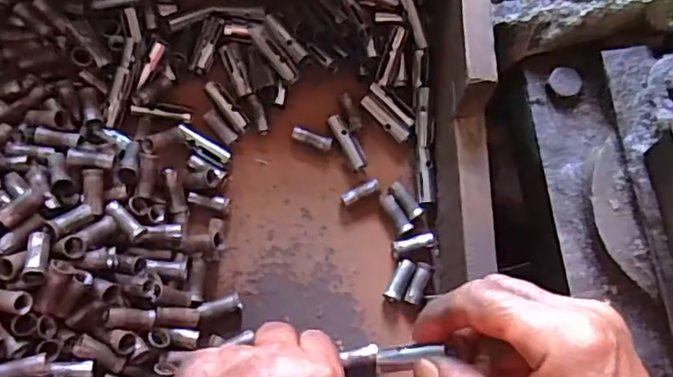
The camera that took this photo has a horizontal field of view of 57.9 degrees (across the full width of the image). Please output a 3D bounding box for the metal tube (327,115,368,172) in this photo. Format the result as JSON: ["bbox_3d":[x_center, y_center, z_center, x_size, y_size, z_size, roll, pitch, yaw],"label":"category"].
[{"bbox_3d":[0.007,-0.029,0.379,0.010,0.011,0.037,-29,78,-8],"label":"metal tube"}]

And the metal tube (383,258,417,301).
[{"bbox_3d":[0.038,0.055,0.360,0.011,0.009,0.025,27,77,5],"label":"metal tube"}]

